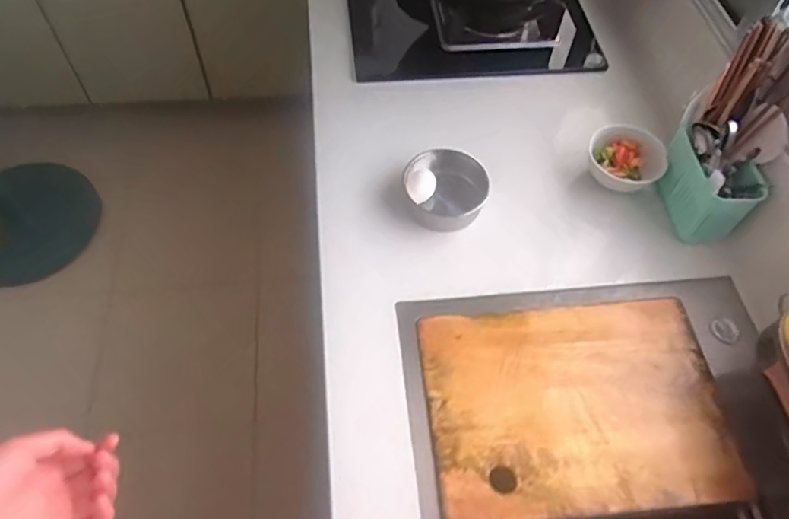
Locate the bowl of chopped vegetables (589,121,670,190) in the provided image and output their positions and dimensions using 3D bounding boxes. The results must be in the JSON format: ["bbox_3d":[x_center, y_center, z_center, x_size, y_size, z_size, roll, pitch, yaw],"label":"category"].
[{"bbox_3d":[0.340,-0.149,0.862,0.109,0.053,0.101,1,57,-2],"label":"bowl of chopped vegetables"}]

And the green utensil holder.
[{"bbox_3d":[0.418,-0.098,0.787,0.077,0.102,0.135,-8,58,-8],"label":"green utensil holder"}]

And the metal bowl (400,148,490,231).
[{"bbox_3d":[0.068,-0.097,0.809,0.115,0.057,0.105,1,57,-2],"label":"metal bowl"}]

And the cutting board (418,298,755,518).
[{"bbox_3d":[0.216,0.168,0.677,0.343,0.012,0.246,-4,58,-5],"label":"cutting board"}]

